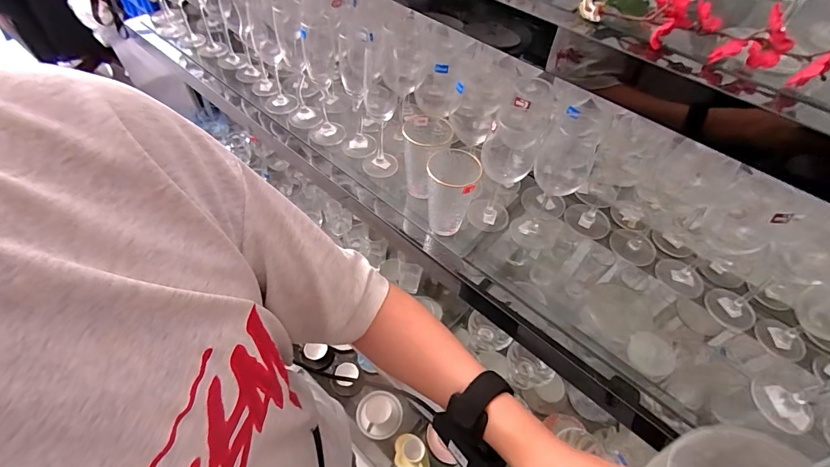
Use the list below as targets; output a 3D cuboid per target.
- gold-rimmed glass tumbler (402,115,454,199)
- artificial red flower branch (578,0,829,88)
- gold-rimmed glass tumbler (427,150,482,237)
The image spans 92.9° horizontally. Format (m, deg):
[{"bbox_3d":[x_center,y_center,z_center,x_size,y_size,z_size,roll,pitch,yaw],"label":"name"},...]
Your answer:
[{"bbox_3d":[0.020,-0.130,0.677,0.074,0.121,0.095,3,52,-2],"label":"gold-rimmed glass tumbler"},{"bbox_3d":[0.259,-0.193,0.360,0.213,0.050,0.061,39,59,23],"label":"artificial red flower branch"},{"bbox_3d":[0.055,-0.057,0.641,0.077,0.144,0.083,13,52,5],"label":"gold-rimmed glass tumbler"}]

